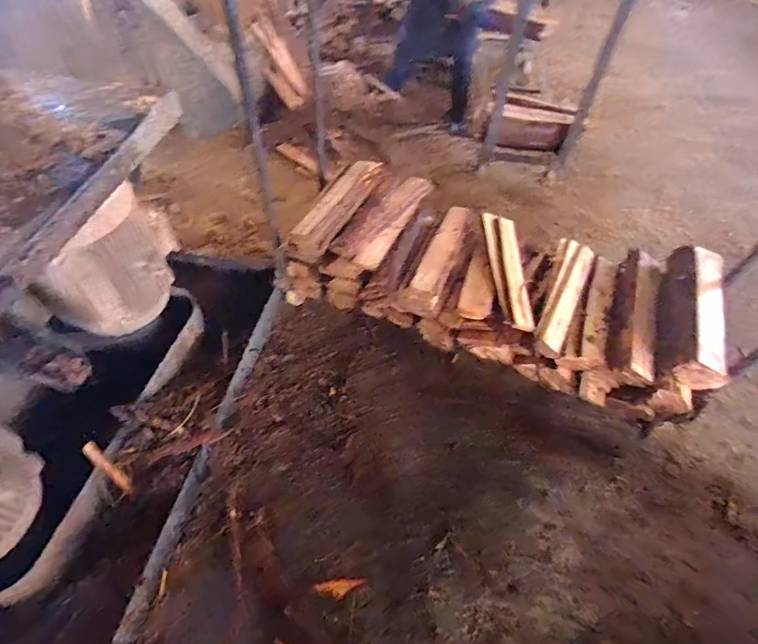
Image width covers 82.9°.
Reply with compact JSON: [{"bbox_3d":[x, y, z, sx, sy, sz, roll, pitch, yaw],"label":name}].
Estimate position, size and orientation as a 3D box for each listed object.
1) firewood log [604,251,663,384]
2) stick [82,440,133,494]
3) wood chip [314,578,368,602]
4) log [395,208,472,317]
[{"bbox_3d":[0.774,-0.036,1.306,0.119,0.112,0.453,13,72,5],"label":"firewood log"},{"bbox_3d":[-0.750,0.404,1.191,0.032,0.181,0.021,-42,23,-29],"label":"stick"},{"bbox_3d":[-0.106,0.742,1.191,0.137,0.014,0.047,-5,53,-8],"label":"wood chip"},{"bbox_3d":[0.218,-0.234,1.477,0.133,0.075,0.473,22,68,12],"label":"log"}]

